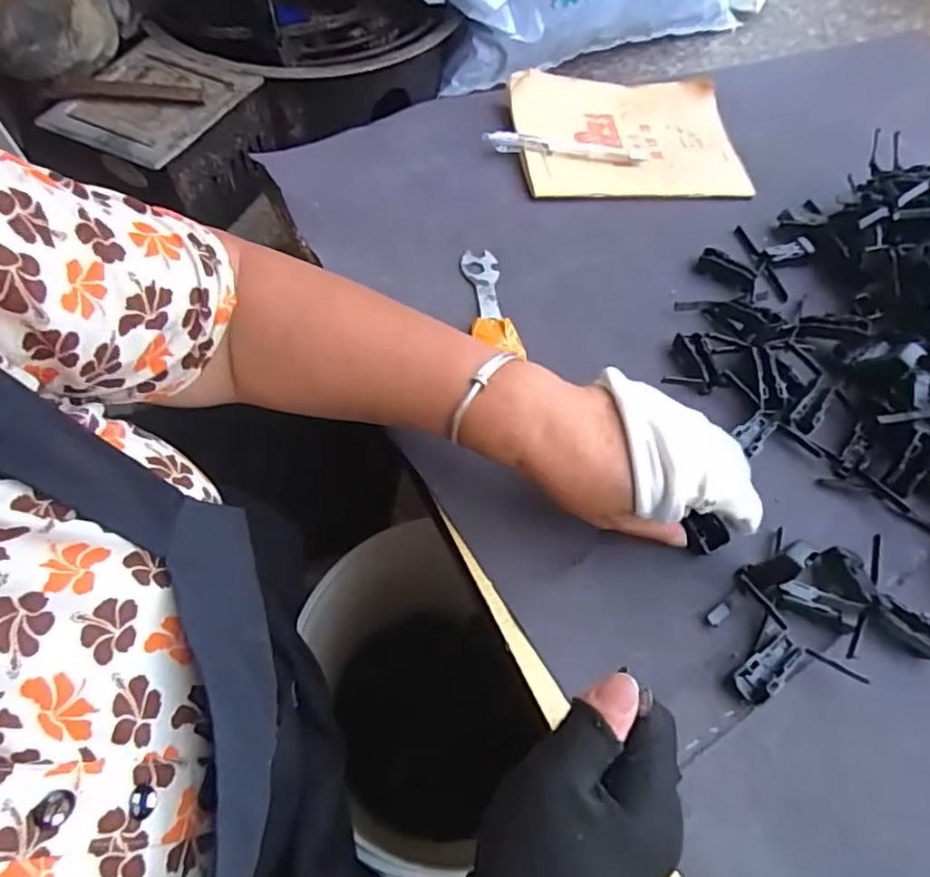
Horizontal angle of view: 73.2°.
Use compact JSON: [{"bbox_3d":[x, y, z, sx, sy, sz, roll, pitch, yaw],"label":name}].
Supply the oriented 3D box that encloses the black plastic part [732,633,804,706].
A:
[{"bbox_3d":[0.169,0.125,0.345,0.045,0.012,0.020,-36,67,-21],"label":"black plastic part"}]

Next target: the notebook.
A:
[{"bbox_3d":[0.149,-0.282,0.583,0.206,0.016,0.142,-5,68,-11],"label":"notebook"}]

